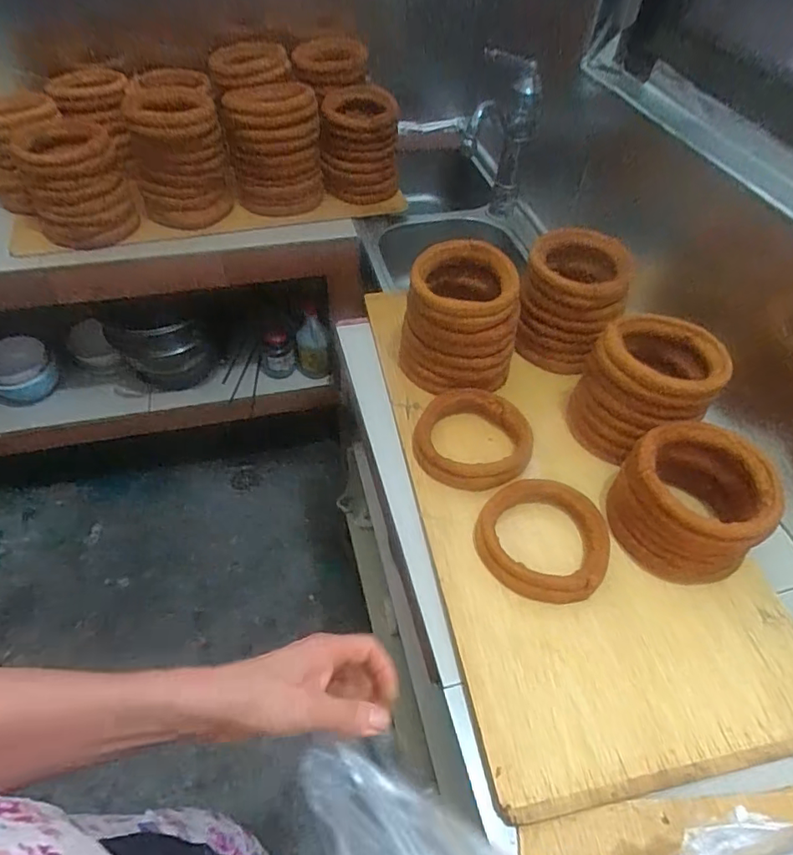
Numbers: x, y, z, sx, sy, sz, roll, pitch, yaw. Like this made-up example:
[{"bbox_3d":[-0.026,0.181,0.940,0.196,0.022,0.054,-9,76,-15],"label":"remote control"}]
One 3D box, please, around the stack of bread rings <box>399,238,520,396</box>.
[{"bbox_3d":[0.099,-0.168,0.815,0.167,0.145,0.196,5,51,0],"label":"stack of bread rings"}]

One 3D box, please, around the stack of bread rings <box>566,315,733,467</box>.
[{"bbox_3d":[0.338,-0.042,0.740,0.181,0.160,0.158,-33,60,-26],"label":"stack of bread rings"}]

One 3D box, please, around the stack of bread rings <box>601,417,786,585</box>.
[{"bbox_3d":[0.361,0.095,0.659,0.167,0.116,0.173,-28,58,-24],"label":"stack of bread rings"}]

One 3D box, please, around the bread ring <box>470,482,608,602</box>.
[{"bbox_3d":[0.182,0.135,0.660,0.153,0.042,0.149,2,51,-2],"label":"bread ring"}]

